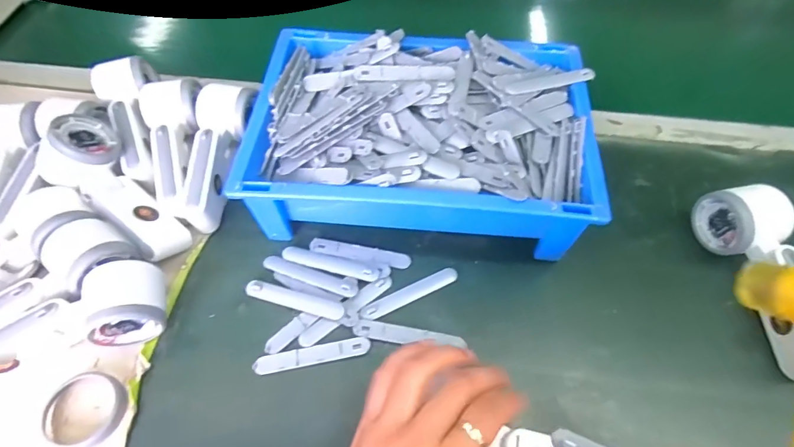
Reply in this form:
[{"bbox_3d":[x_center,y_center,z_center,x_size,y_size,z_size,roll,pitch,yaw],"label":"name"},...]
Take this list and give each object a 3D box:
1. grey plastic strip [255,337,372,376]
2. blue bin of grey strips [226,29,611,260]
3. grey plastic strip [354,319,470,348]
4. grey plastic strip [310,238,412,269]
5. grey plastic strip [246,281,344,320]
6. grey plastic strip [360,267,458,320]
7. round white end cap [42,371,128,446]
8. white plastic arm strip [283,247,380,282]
[{"bbox_3d":[-0.070,0.109,0.362,0.094,0.004,0.017,-9,59,-5],"label":"grey plastic strip"},{"bbox_3d":[0.021,-0.076,0.425,0.302,0.099,0.220,7,59,4],"label":"blue bin of grey strips"},{"bbox_3d":[0.010,0.094,0.368,0.092,0.005,0.015,9,59,6],"label":"grey plastic strip"},{"bbox_3d":[-0.036,0.029,0.415,0.096,0.004,0.017,9,59,6],"label":"grey plastic strip"},{"bbox_3d":[-0.091,0.068,0.389,0.091,0.006,0.016,14,60,9],"label":"grey plastic strip"},{"bbox_3d":[0.012,0.063,0.394,0.095,0.004,0.015,-22,63,-19],"label":"grey plastic strip"},{"bbox_3d":[-0.246,0.145,0.345,0.061,0.009,0.054,3,59,2],"label":"round white end cap"},{"bbox_3d":[-0.063,0.037,0.407,0.094,0.007,0.016,15,60,9],"label":"white plastic arm strip"}]

